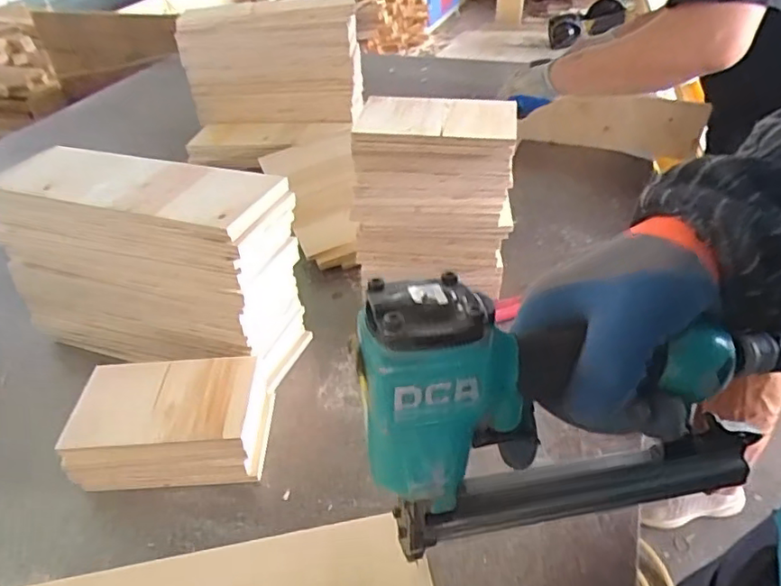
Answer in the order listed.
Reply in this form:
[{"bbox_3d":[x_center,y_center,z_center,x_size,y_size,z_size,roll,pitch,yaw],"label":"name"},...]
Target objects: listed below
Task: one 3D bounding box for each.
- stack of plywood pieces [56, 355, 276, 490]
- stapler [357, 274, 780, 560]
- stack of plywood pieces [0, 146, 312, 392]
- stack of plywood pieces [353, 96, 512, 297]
[{"bbox_3d":[-0.232,0.137,0.644,0.193,0.069,0.120,-4,38,-1],"label":"stack of plywood pieces"},{"bbox_3d":[0.106,0.051,0.315,0.242,0.153,0.054,-11,39,-9],"label":"stapler"},{"bbox_3d":[-0.292,-0.034,0.735,0.365,0.229,0.140,13,41,20],"label":"stack of plywood pieces"},{"bbox_3d":[0.057,-0.121,0.765,0.188,0.233,0.112,4,38,9],"label":"stack of plywood pieces"}]

